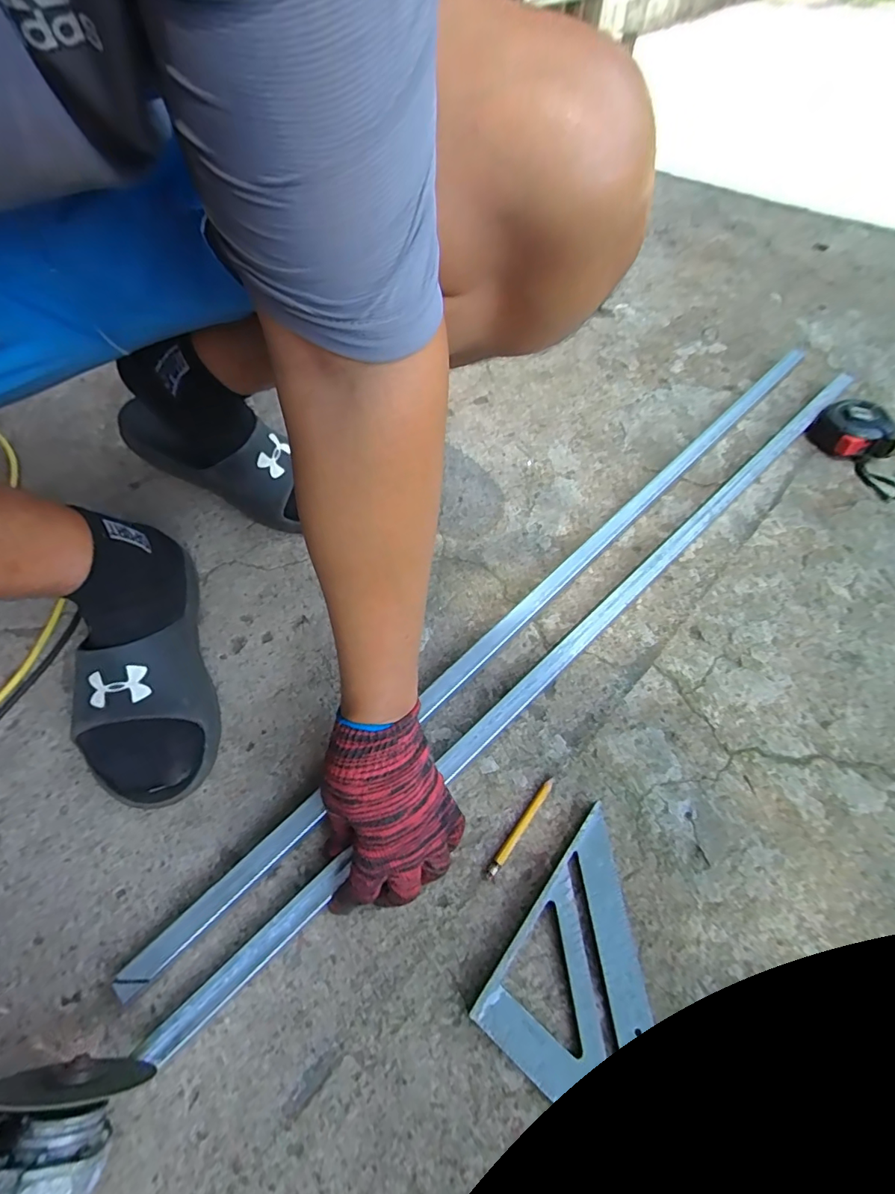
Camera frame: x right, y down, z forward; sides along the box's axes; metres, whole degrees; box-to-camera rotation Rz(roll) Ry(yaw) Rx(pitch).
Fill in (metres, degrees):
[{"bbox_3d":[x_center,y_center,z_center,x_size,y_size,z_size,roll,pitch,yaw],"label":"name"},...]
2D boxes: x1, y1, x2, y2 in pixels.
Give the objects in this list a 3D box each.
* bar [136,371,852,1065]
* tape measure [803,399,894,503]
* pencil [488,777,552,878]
[{"bbox_3d":[0.166,0.014,0.503,0.999,0.035,0.027,-39,66,-20],"label":"bar"},{"bbox_3d":[0.544,-0.199,0.618,0.069,0.062,0.142,-25,62,-14],"label":"tape measure"},{"bbox_3d":[0.063,0.195,0.409,0.009,0.004,0.094,34,64,19],"label":"pencil"}]

